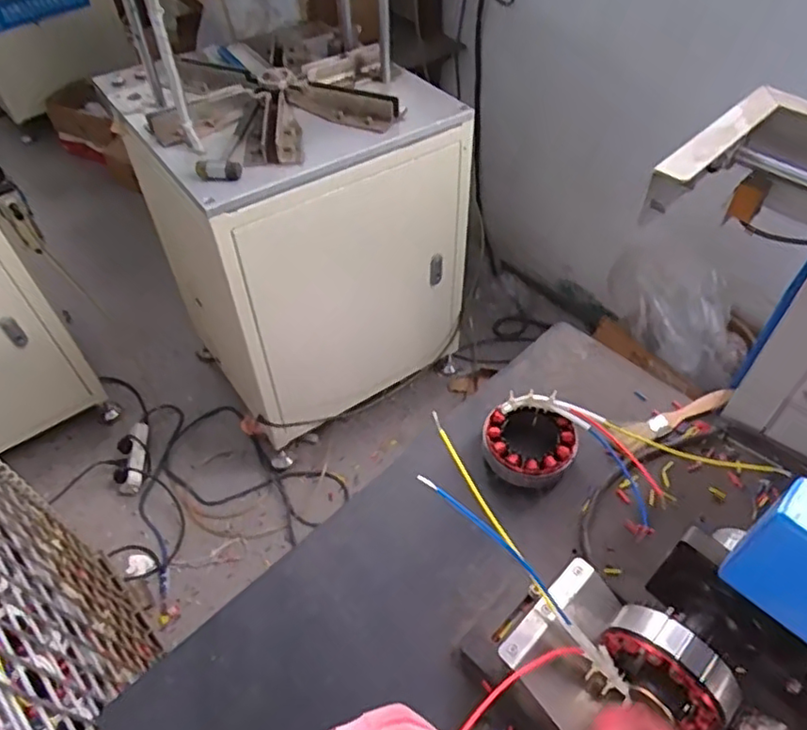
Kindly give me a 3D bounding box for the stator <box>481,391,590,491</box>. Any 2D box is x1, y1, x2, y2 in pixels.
[{"bbox_3d":[0.123,0.073,0.603,0.082,0.047,0.091,33,59,26],"label":"stator"}]

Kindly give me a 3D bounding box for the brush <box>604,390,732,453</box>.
[{"bbox_3d":[0.272,0.050,0.637,0.137,0.011,0.034,-23,53,-16],"label":"brush"}]

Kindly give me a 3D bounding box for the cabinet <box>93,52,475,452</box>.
[{"bbox_3d":[-0.216,-0.301,1.436,0.552,0.682,0.488,-27,54,-19],"label":"cabinet"}]

